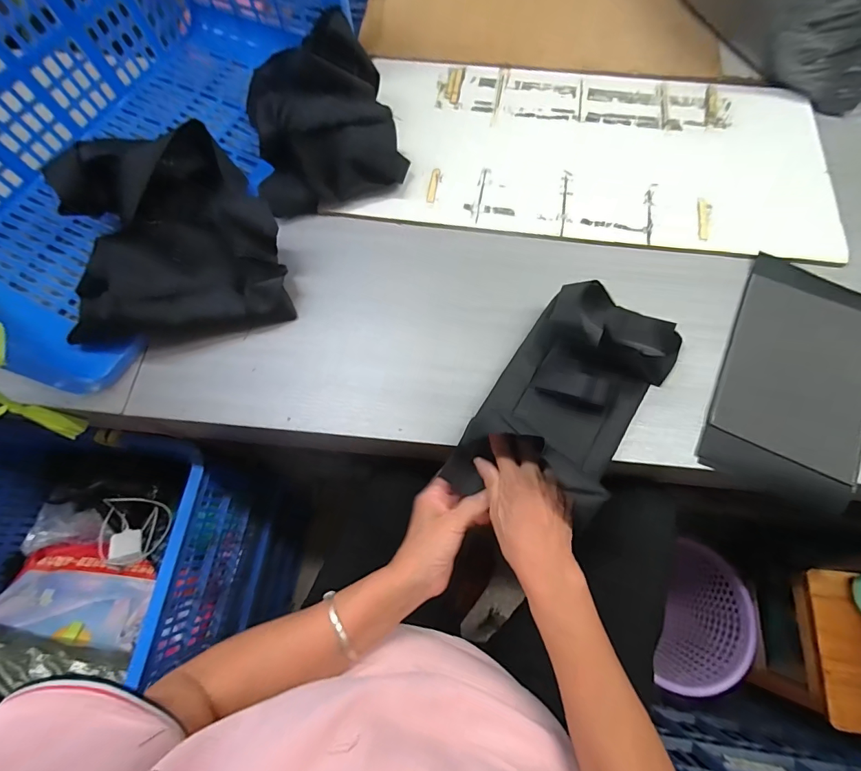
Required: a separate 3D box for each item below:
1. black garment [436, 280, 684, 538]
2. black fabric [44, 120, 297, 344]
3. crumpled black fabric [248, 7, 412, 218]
[{"bbox_3d":[0.151,0.009,0.433,0.147,0.069,0.284,33,75,11],"label":"black garment"},{"bbox_3d":[-0.317,-0.182,0.503,0.254,0.094,0.249,-13,72,-3],"label":"black fabric"},{"bbox_3d":[-0.142,-0.349,0.536,0.196,0.126,0.184,-9,72,-2],"label":"crumpled black fabric"}]

